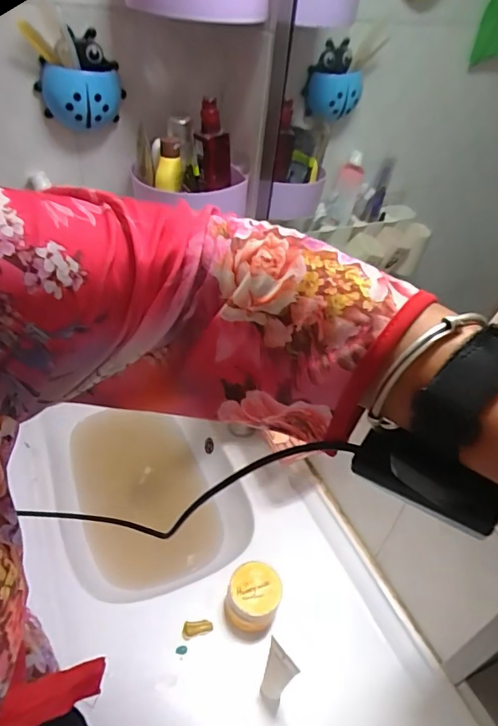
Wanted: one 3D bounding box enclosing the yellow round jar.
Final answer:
[{"bbox_3d":[0.005,0.318,0.644,0.066,0.077,0.067,4,41,-4],"label":"yellow round jar"}]

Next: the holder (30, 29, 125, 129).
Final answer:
[{"bbox_3d":[-0.244,-0.404,0.697,0.116,0.117,0.081,-8,43,-18],"label":"holder"}]

